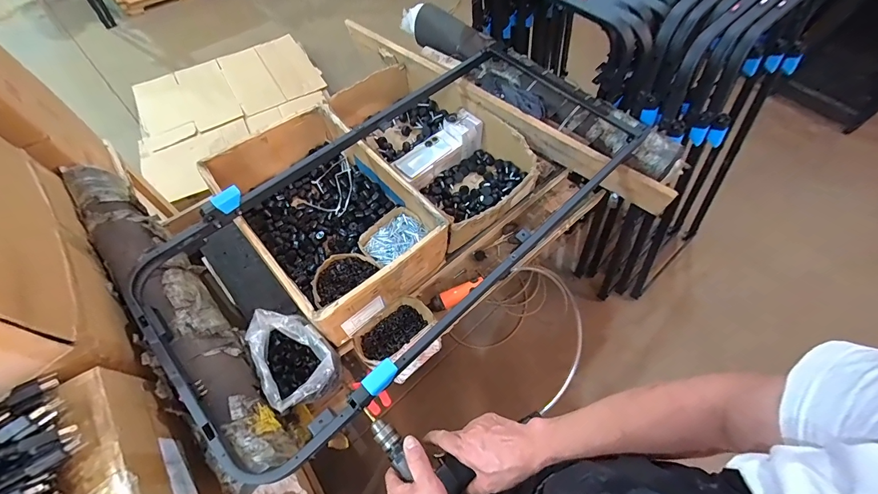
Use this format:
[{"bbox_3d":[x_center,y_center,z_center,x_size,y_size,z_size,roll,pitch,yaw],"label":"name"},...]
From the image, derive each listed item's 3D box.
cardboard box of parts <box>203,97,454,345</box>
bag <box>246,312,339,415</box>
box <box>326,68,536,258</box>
[{"bbox_3d":[-0.270,-0.081,0.900,0.350,0.161,0.524,-38,67,-19],"label":"cardboard box of parts"},{"bbox_3d":[-0.290,0.224,0.753,0.128,0.160,0.181,-33,66,-17],"label":"bag"},{"bbox_3d":[-0.024,-0.291,1.042,0.343,0.143,0.603,-36,67,-19],"label":"box"}]

